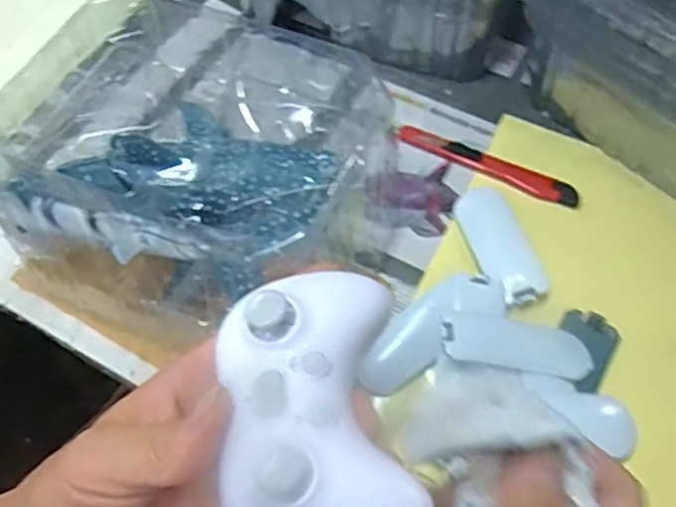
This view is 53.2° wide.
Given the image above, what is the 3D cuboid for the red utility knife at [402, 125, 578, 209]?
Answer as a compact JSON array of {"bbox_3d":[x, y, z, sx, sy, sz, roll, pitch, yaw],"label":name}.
[{"bbox_3d":[0.098,-0.058,0.446,0.123,0.005,0.017,24,63,15],"label":"red utility knife"}]

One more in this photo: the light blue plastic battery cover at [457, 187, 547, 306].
[{"bbox_3d":[0.098,-0.006,0.411,0.034,0.010,0.084,-12,60,-5],"label":"light blue plastic battery cover"}]

